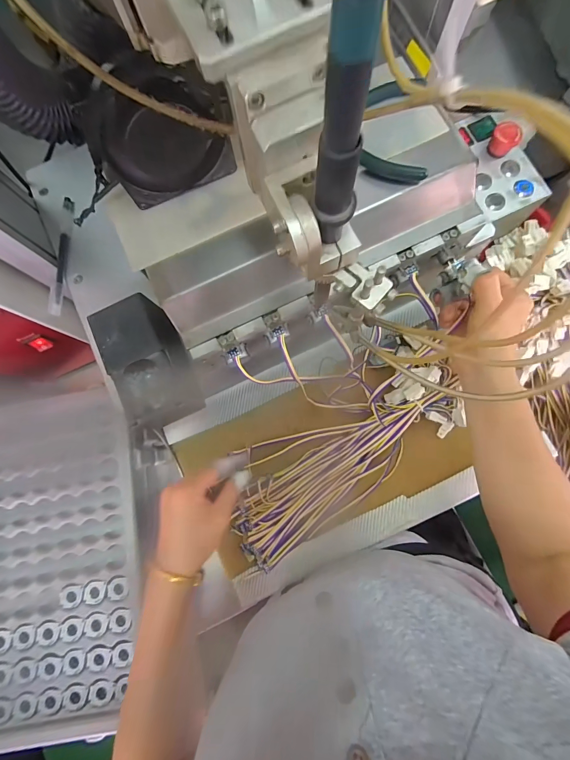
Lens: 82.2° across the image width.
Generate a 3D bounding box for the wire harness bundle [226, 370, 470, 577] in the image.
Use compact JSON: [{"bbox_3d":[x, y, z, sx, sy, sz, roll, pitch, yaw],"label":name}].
[{"bbox_3d":[0.067,0.096,0.418,0.329,0.057,0.127,-37,81,4],"label":"wire harness bundle"}]

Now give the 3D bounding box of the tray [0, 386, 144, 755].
[{"bbox_3d":[-0.317,0.226,0.410,0.279,0.027,0.395,-9,81,2],"label":"tray"}]

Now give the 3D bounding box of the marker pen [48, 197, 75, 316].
[{"bbox_3d":[-0.255,-0.142,0.374,0.012,0.012,0.140,2,82,3],"label":"marker pen"}]

